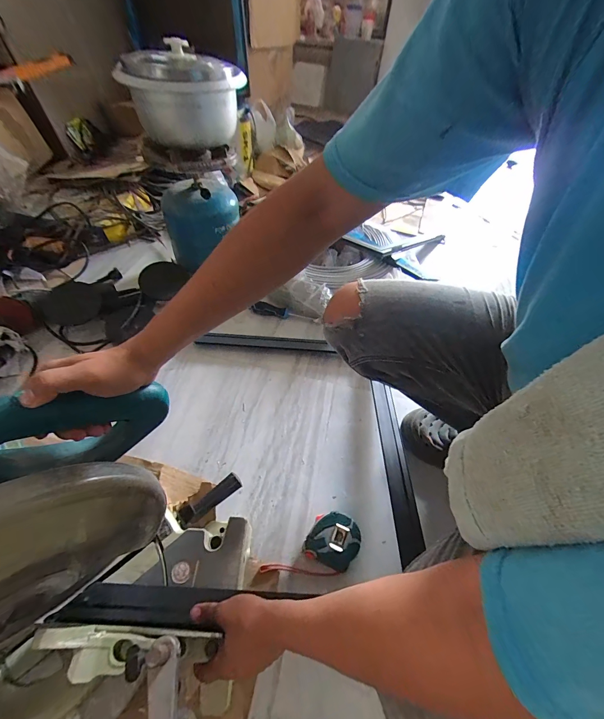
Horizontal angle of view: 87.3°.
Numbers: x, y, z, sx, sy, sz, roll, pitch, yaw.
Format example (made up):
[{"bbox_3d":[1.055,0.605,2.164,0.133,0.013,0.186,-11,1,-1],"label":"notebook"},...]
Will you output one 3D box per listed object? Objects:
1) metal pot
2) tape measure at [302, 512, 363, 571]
[{"bbox_3d":[-0.262,-0.580,0.693,0.235,0.162,0.222,-21,55,-21],"label":"metal pot"},{"bbox_3d":[0.051,0.299,0.525,0.078,0.044,0.077,22,52,13],"label":"tape measure"}]

